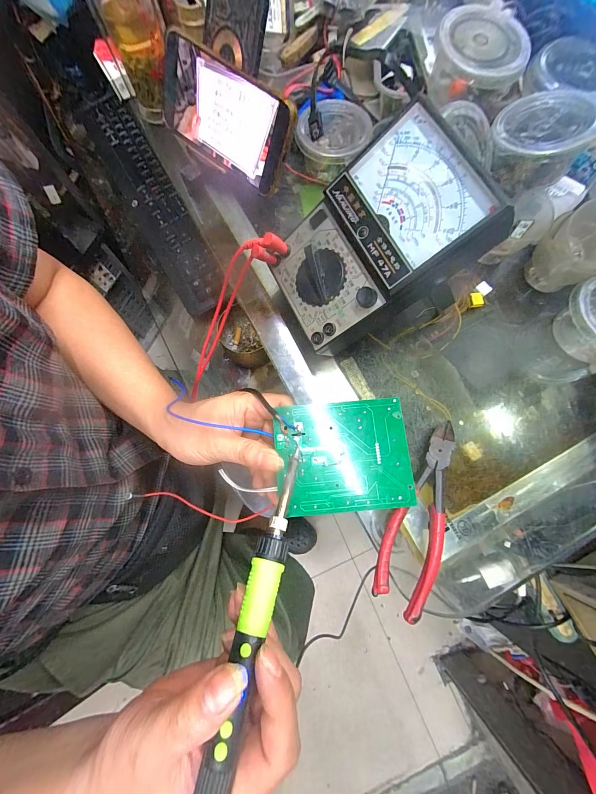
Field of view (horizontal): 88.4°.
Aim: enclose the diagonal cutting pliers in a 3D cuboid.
[{"bbox_3d":[0.101,0.093,0.252,0.044,0.013,0.152,21,77,6],"label":"diagonal cutting pliers"}]

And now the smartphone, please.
[{"bbox_3d":[-0.080,-0.281,0.307,0.168,0.080,0.015,40,49,8],"label":"smartphone"}]

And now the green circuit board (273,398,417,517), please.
[{"bbox_3d":[0.038,0.049,0.259,0.109,0.005,0.090,-5,76,0],"label":"green circuit board"}]

